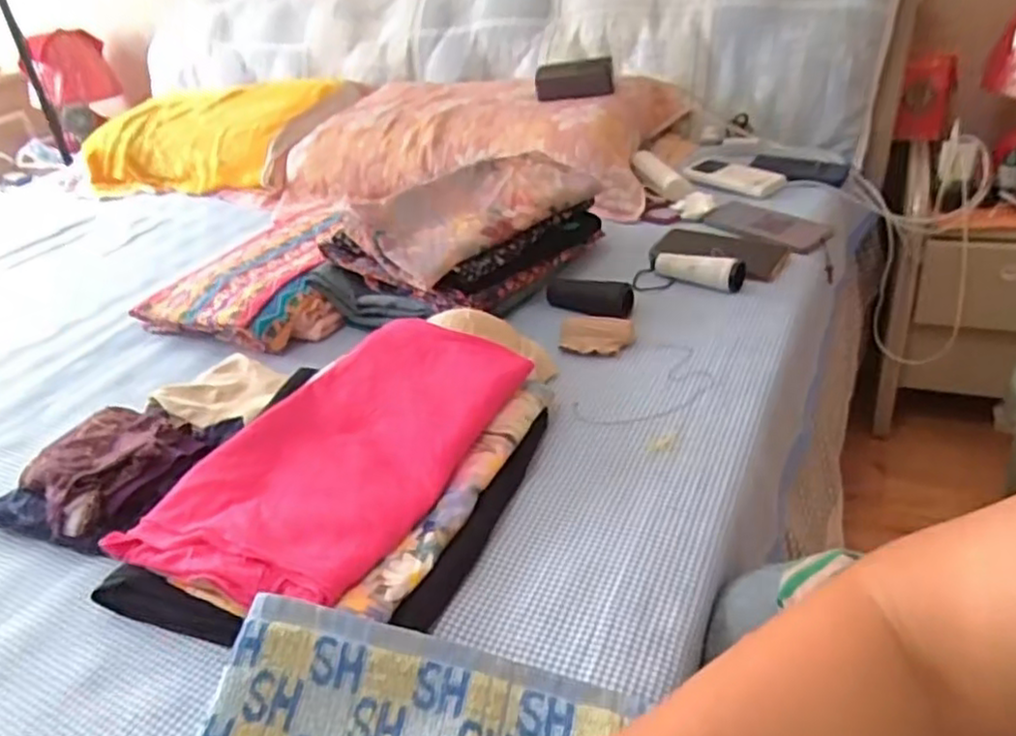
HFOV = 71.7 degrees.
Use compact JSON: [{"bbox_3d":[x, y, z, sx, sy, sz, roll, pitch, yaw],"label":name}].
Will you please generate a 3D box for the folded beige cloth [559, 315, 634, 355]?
[{"bbox_3d":[0.096,-0.037,0.772,0.078,0.020,0.051,5,33,17],"label":"folded beige cloth"}]

